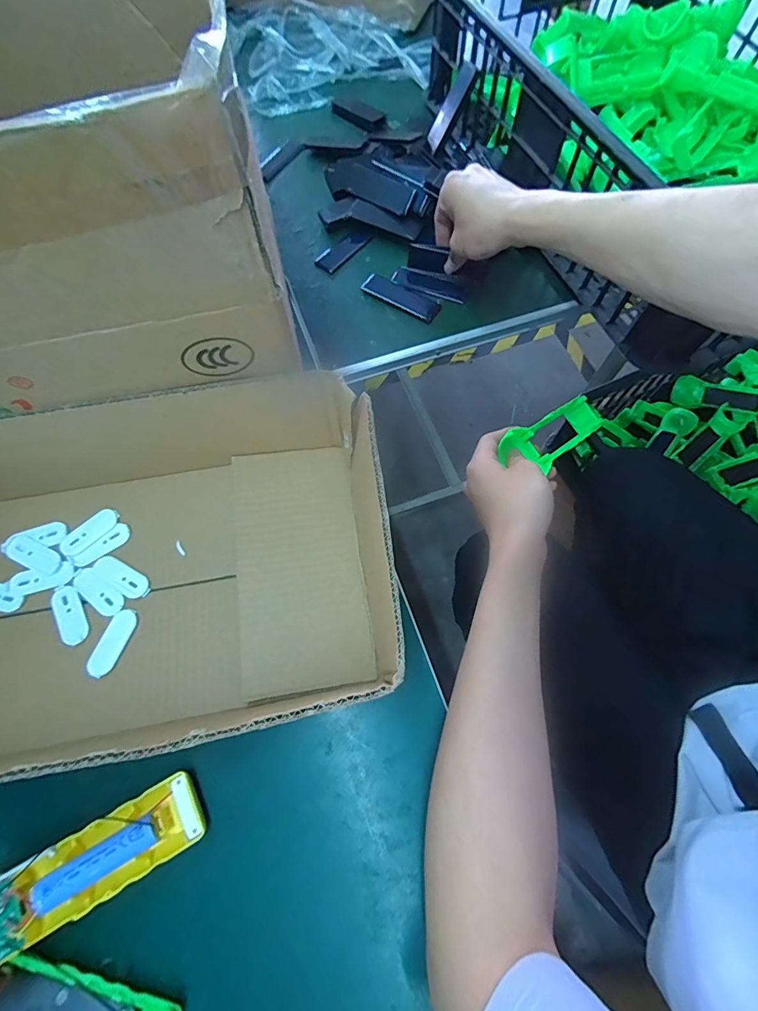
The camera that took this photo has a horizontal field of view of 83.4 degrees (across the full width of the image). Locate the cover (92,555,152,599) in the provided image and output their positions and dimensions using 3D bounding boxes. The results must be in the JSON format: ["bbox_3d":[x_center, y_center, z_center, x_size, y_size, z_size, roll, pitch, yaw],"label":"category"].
[{"bbox_3d":[-0.205,0.056,0.338,0.050,0.004,0.019,30,72,12],"label":"cover"}]

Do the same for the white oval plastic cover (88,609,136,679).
[{"bbox_3d":[-0.204,0.104,0.325,0.021,0.005,0.049,14,69,7],"label":"white oval plastic cover"}]

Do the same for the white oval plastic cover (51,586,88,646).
[{"bbox_3d":[-0.239,0.084,0.329,0.020,0.004,0.047,-33,71,-11],"label":"white oval plastic cover"}]

